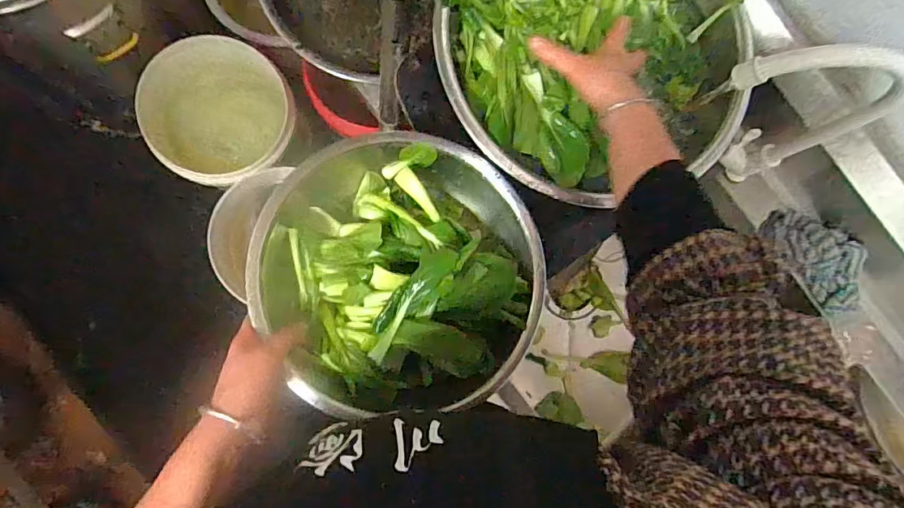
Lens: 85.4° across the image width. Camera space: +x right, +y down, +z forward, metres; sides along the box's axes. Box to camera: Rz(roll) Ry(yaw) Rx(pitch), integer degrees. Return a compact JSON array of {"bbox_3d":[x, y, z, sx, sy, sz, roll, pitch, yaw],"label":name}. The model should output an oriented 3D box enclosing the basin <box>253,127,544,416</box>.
[{"bbox_3d":[-0.054,0.022,0.561,0.313,0.127,0.299,1,83,-7],"label":"basin"}]

